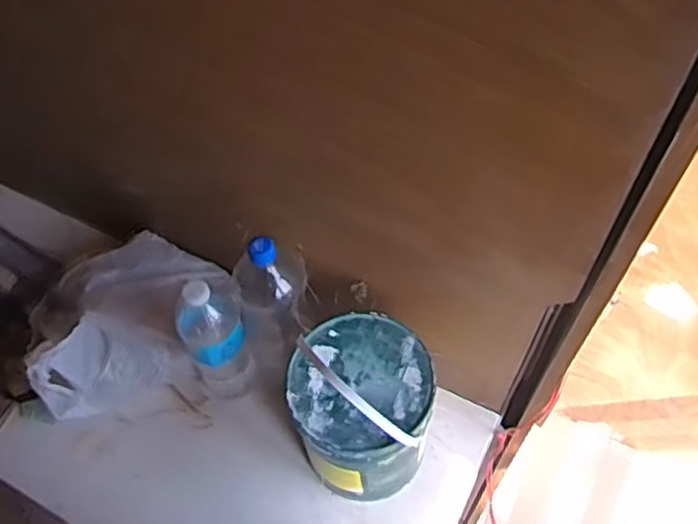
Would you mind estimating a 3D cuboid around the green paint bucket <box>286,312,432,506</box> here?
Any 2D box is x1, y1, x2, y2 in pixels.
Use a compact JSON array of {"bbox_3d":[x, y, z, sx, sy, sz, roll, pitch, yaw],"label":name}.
[{"bbox_3d":[0.016,0.177,0.806,0.158,0.211,0.166,-1,56,2],"label":"green paint bucket"}]

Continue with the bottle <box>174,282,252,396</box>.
[{"bbox_3d":[-0.177,0.101,0.862,0.079,0.226,0.075,-24,59,-13],"label":"bottle"}]

